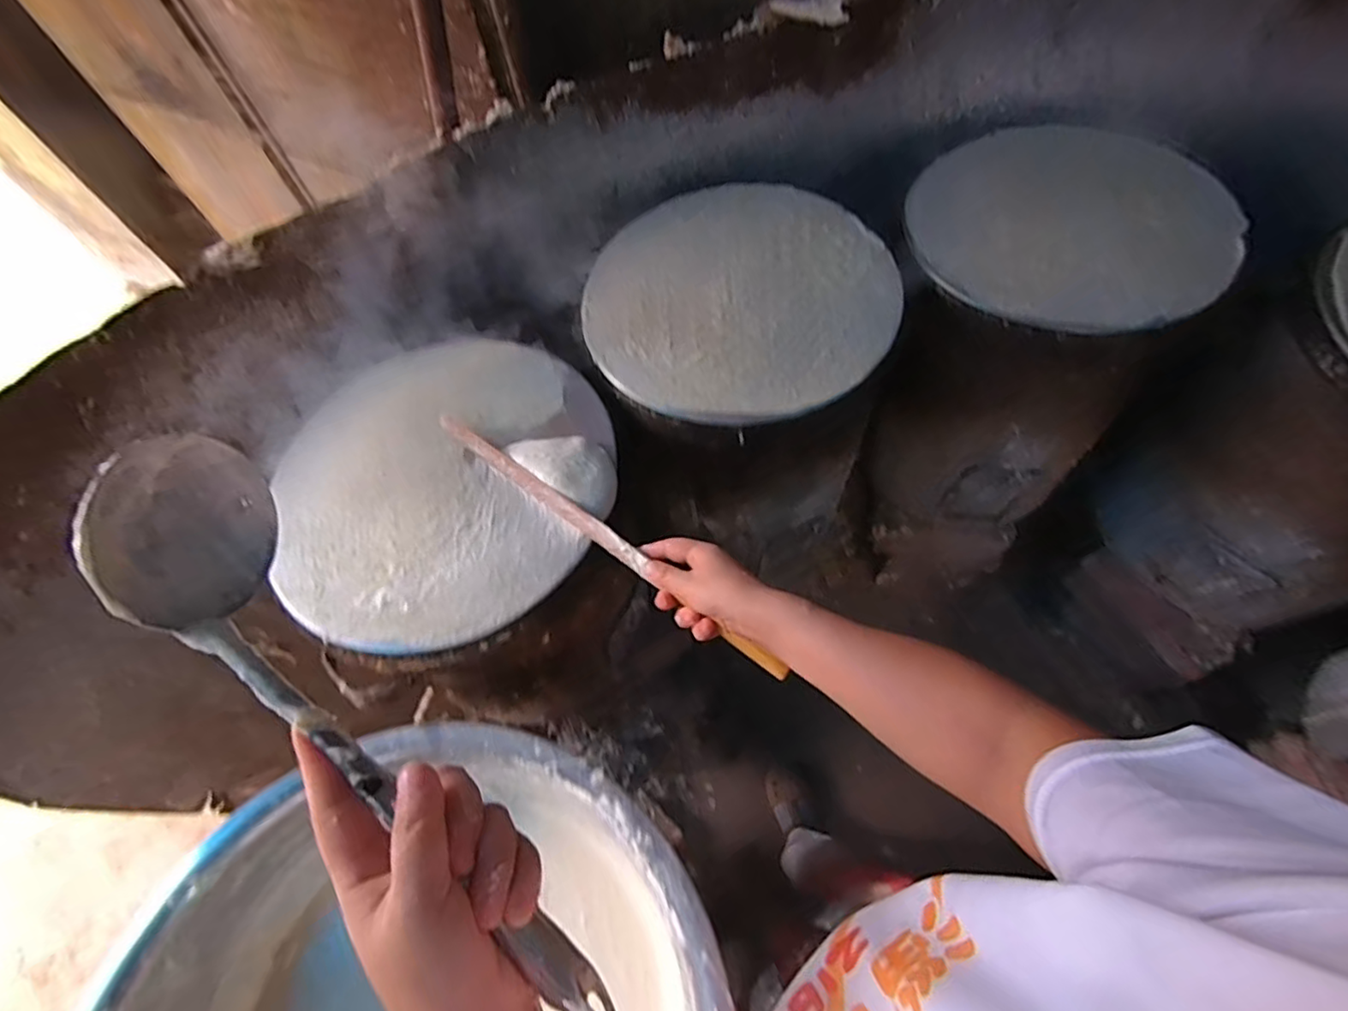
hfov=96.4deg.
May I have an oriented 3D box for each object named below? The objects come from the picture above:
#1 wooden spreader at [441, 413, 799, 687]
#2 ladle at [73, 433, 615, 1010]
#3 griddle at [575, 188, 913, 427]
[{"bbox_3d":[-0.074,0.026,0.581,0.431,0.024,0.015,35,70,18],"label":"wooden spreader"},{"bbox_3d":[-0.144,0.104,0.273,0.069,0.087,0.332,-41,82,-16],"label":"ladle"},{"bbox_3d":[0.076,-0.263,0.730,0.359,0.039,0.385,-2,63,3],"label":"griddle"}]

